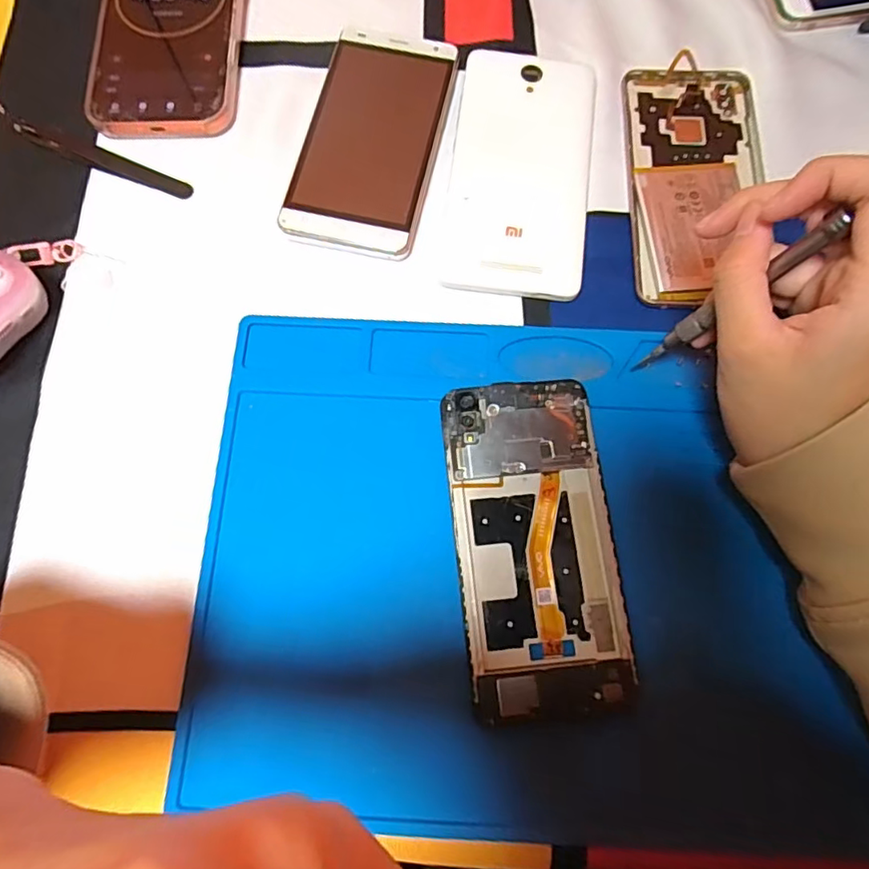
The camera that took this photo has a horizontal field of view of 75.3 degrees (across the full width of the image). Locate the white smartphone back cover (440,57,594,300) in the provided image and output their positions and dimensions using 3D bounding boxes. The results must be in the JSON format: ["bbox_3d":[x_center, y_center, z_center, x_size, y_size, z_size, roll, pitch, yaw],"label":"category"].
[{"bbox_3d":[0.048,-0.146,0.310,0.075,0.011,0.149,6,74,2],"label":"white smartphone back cover"}]

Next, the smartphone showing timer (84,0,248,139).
[{"bbox_3d":[-0.157,-0.250,0.338,0.082,0.015,0.164,-1,74,0],"label":"smartphone showing timer"}]

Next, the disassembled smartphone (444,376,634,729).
[{"bbox_3d":[0.046,0.049,0.255,0.069,0.012,0.147,-6,74,-1],"label":"disassembled smartphone"}]

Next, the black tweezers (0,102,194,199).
[{"bbox_3d":[-0.195,-0.158,0.313,0.129,0.010,0.015,23,75,7],"label":"black tweezers"}]

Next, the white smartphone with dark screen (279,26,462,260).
[{"bbox_3d":[-0.033,-0.166,0.316,0.071,0.011,0.141,12,74,4],"label":"white smartphone with dark screen"}]

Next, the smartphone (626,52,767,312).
[{"bbox_3d":[0.146,-0.143,0.314,0.074,0.007,0.158,2,74,1],"label":"smartphone"}]

